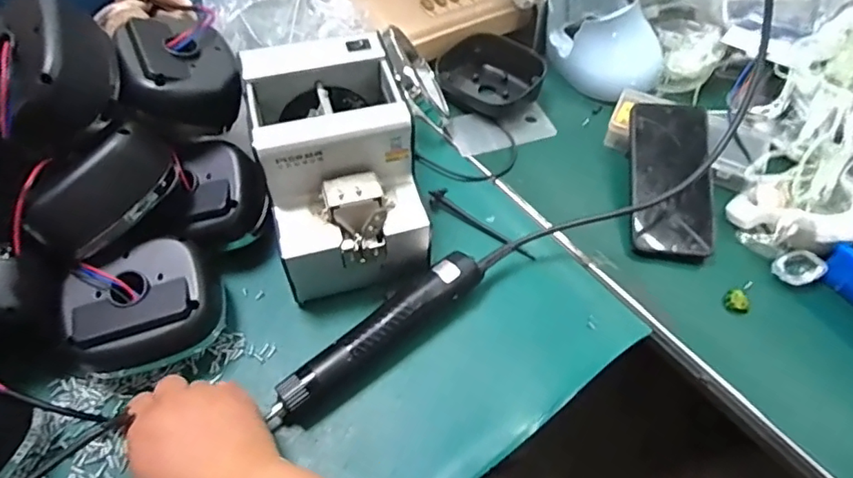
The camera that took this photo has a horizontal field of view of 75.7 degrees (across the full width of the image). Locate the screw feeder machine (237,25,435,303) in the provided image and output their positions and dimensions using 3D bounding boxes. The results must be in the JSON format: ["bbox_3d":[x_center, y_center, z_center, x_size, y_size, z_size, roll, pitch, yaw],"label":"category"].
[{"bbox_3d":[-0.079,-0.065,0.484,0.127,0.130,0.179,-12,56,-8],"label":"screw feeder machine"}]

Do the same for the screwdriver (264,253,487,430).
[{"bbox_3d":[-0.041,0.080,0.465,0.204,0.041,0.039,-33,62,-21],"label":"screwdriver"}]

